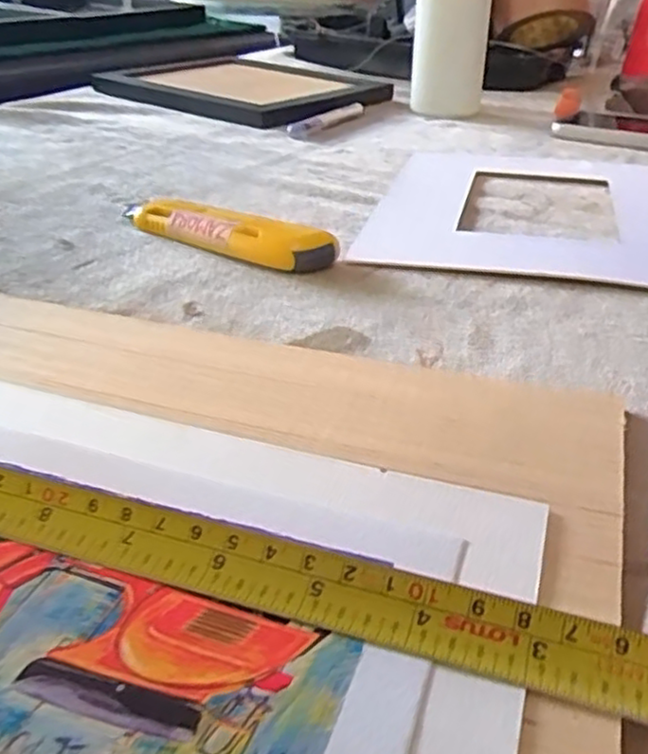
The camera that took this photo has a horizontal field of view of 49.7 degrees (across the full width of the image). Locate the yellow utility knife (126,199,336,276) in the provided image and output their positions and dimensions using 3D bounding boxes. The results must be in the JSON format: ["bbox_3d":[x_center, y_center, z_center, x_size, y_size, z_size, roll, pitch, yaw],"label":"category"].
[{"bbox_3d":[-0.060,-0.080,0.377,0.141,0.022,0.026,20,38,27],"label":"yellow utility knife"}]

